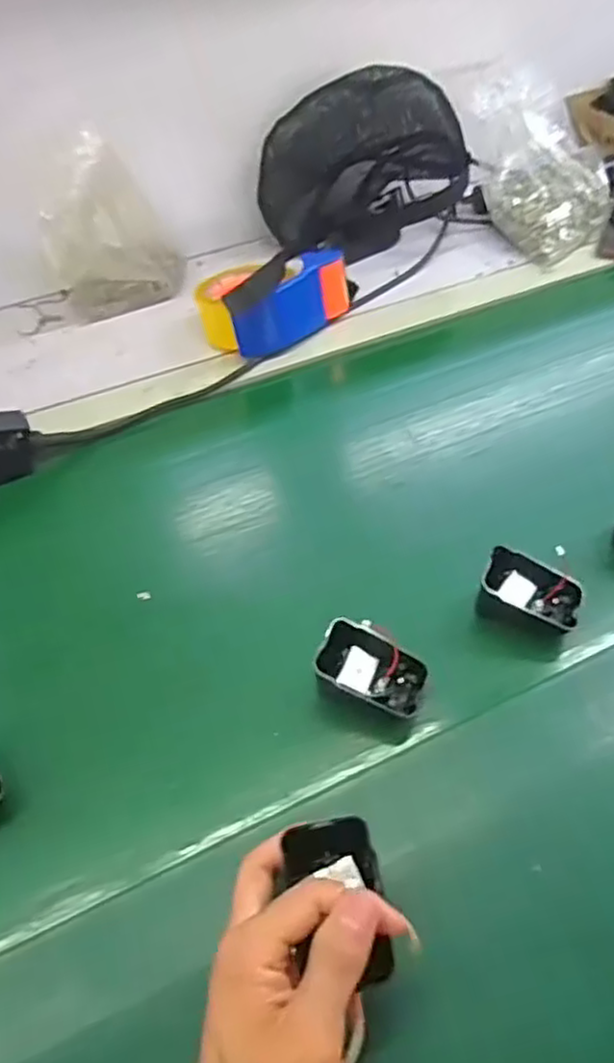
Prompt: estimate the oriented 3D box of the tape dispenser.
[{"bbox_3d":[-0.037,-0.252,0.740,0.161,0.068,0.102,-28,51,-21],"label":"tape dispenser"}]

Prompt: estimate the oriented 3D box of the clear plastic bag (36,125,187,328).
[{"bbox_3d":[-0.214,-0.327,0.764,0.144,0.163,0.078,-14,47,-8],"label":"clear plastic bag"}]

